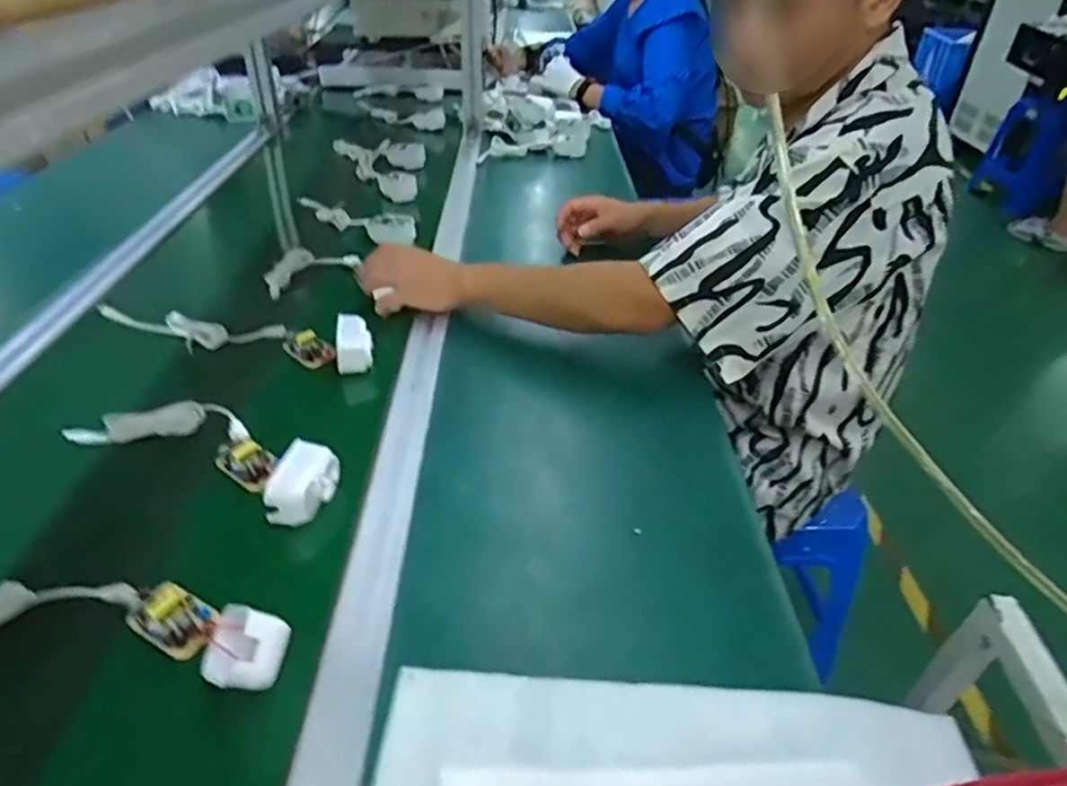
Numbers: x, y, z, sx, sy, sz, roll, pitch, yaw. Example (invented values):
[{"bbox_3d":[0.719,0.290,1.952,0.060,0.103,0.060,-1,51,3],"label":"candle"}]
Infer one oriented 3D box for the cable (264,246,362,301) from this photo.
[{"bbox_3d":[-0.315,-0.175,0.927,0.062,0.028,0.138,27,43,30],"label":"cable"}]

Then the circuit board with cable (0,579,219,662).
[{"bbox_3d":[-0.338,0.161,0.458,0.224,0.018,0.085,-9,38,-14],"label":"circuit board with cable"}]

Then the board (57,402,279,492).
[{"bbox_3d":[-0.321,0.036,0.630,0.201,0.022,0.076,12,38,13],"label":"board"}]

